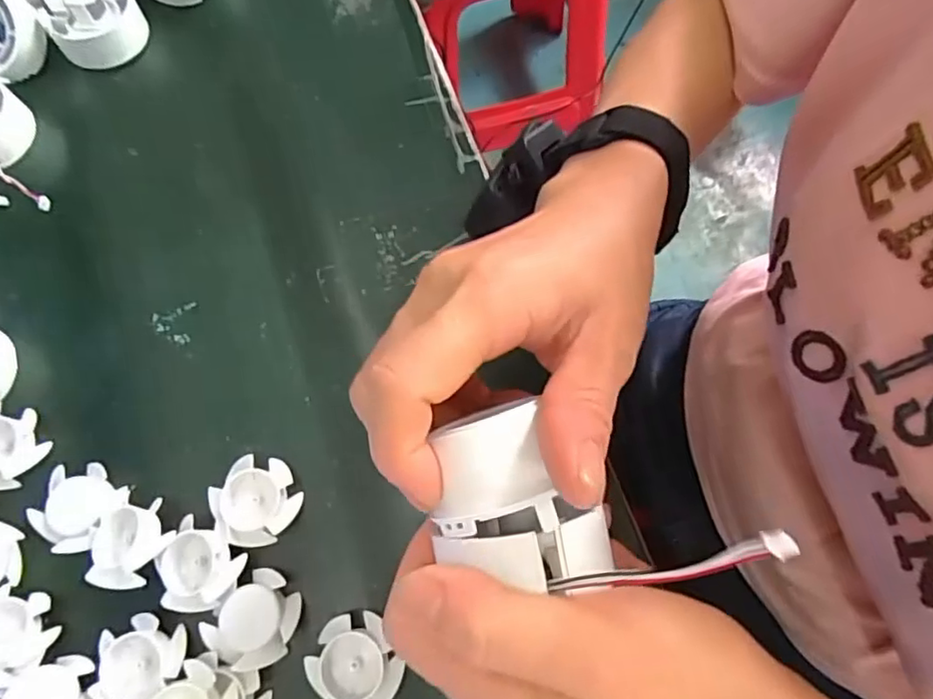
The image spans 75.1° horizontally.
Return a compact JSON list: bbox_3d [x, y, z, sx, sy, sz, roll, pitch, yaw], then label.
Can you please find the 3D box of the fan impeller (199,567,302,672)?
[{"bbox_3d":[-0.094,0.122,0.273,0.034,0.013,0.038,33,77,12],"label":"fan impeller"}]

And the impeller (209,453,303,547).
[{"bbox_3d":[-0.100,0.072,0.291,0.038,0.014,0.039,-1,72,2],"label":"impeller"}]

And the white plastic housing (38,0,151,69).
[{"bbox_3d":[-0.229,-0.204,0.373,0.053,0.032,0.052,-36,74,-8],"label":"white plastic housing"}]

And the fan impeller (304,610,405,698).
[{"bbox_3d":[-0.049,0.138,0.266,0.036,0.013,0.040,-29,74,-7],"label":"fan impeller"}]

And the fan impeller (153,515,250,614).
[{"bbox_3d":[-0.125,0.100,0.277,0.039,0.014,0.034,33,77,12],"label":"fan impeller"}]

